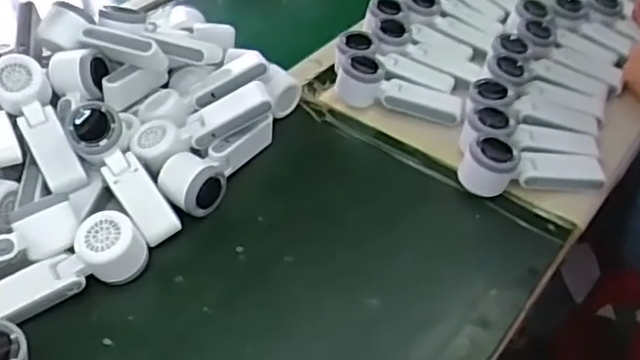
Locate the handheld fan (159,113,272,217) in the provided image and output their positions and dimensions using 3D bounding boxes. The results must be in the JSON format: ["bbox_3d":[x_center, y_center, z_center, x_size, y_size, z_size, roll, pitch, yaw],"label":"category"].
[{"bbox_3d":[-0.118,-0.023,0.718,0.060,0.052,0.161,20,47,19],"label":"handheld fan"}]

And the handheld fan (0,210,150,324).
[{"bbox_3d":[-0.246,0.091,0.596,0.165,0.057,0.062,-26,50,-25],"label":"handheld fan"}]

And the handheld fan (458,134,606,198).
[{"bbox_3d":[0.239,-0.023,0.716,0.159,0.053,0.068,-5,44,-6],"label":"handheld fan"}]

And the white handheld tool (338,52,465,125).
[{"bbox_3d":[0.102,-0.111,0.833,0.164,0.059,0.072,18,46,-4],"label":"white handheld tool"}]

